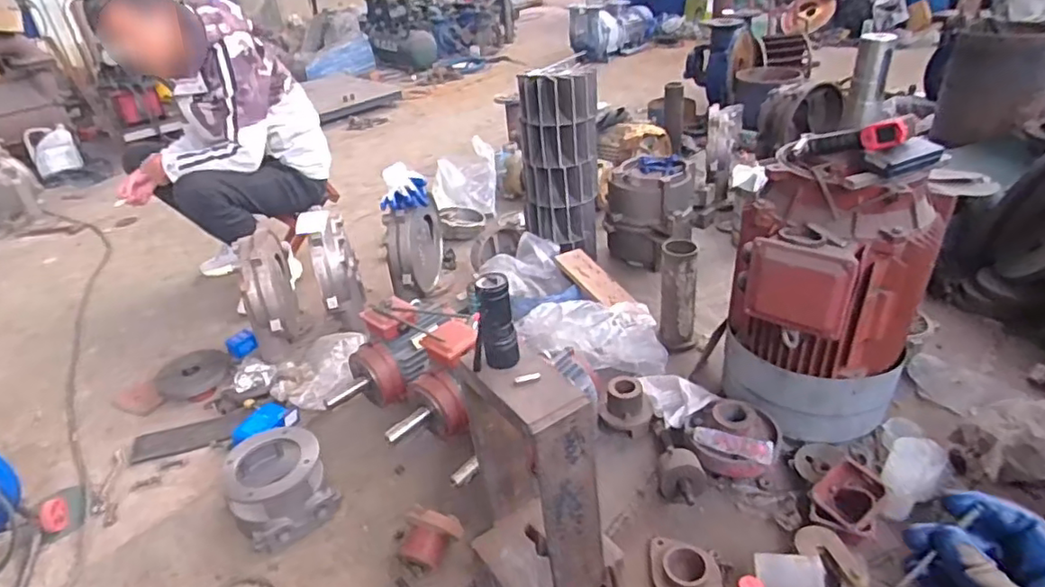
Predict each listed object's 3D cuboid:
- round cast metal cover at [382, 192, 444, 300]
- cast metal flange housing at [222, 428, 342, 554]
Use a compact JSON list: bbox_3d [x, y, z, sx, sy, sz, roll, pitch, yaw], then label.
[{"bbox_3d":[-0.325,-0.130,1.845,0.089,0.290,0.290,2,33,12],"label":"round cast metal cover"},{"bbox_3d":[-0.498,0.378,1.239,0.182,0.138,0.224,-24,36,-26],"label":"cast metal flange housing"}]

